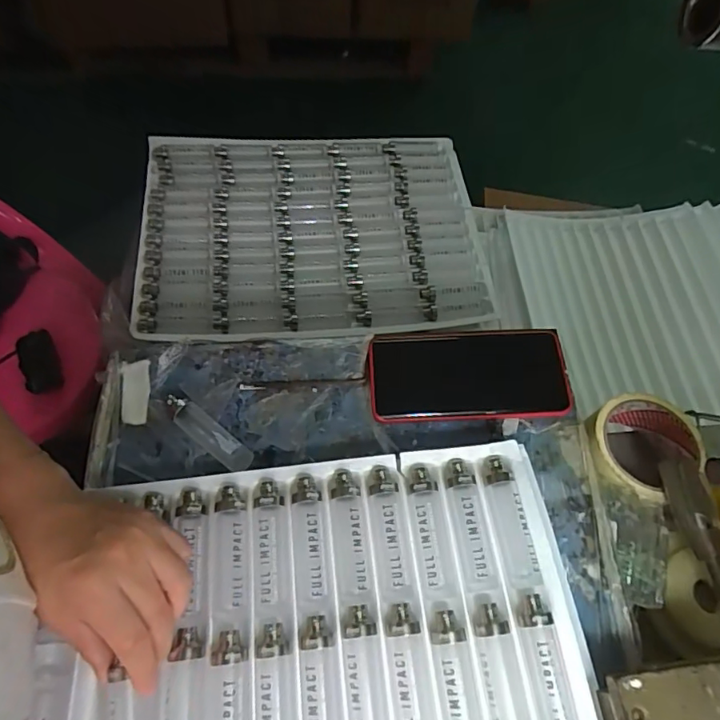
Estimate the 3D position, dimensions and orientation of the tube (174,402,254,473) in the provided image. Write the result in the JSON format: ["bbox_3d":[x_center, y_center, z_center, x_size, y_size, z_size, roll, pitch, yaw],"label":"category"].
[{"bbox_3d":[-0.115,0.060,0.396,0.070,0.015,0.020,34,66,14],"label":"tube"}]

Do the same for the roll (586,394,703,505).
[{"bbox_3d":[0.236,0.078,0.440,0.093,0.047,0.084,-27,67,-16],"label":"roll"}]

